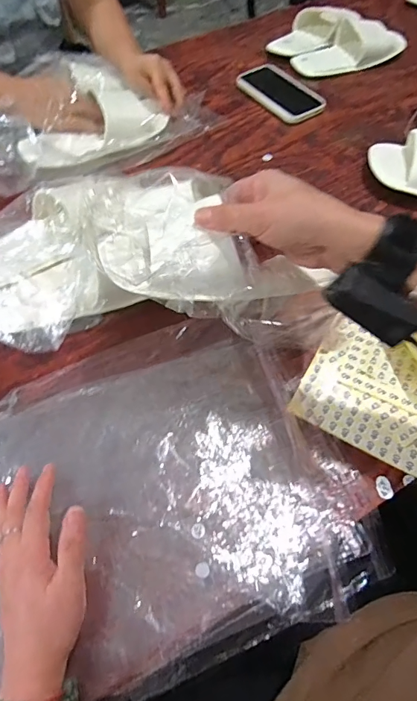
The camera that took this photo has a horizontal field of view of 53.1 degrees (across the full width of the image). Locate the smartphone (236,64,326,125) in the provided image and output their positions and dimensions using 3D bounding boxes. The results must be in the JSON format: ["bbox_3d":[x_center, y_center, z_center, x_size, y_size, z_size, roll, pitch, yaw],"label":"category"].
[{"bbox_3d":[0.127,-0.462,0.752,0.088,0.015,0.178,-31,63,-15],"label":"smartphone"}]

